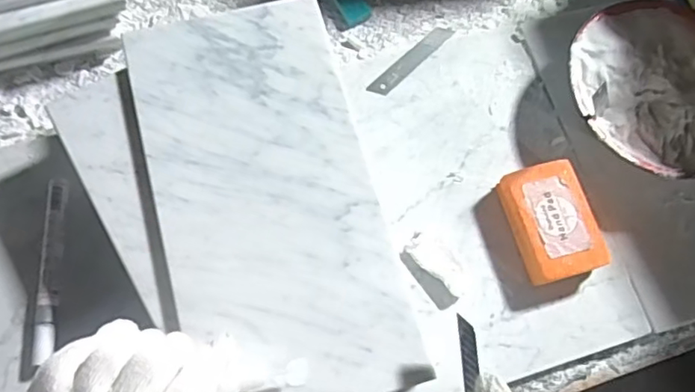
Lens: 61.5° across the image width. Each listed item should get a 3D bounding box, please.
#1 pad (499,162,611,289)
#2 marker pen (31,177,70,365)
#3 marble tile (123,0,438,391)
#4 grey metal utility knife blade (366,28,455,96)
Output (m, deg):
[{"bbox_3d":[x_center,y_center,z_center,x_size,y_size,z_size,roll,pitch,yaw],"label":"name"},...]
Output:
[{"bbox_3d":[0.168,0.022,0.486,0.064,0.034,0.093,-15,73,-7],"label":"pad"},{"bbox_3d":[-0.228,0.056,0.453,0.015,0.012,0.139,-2,72,-3],"label":"marker pen"},{"bbox_3d":[-0.058,-0.002,0.411,0.154,0.008,0.297,-16,73,-7],"label":"marble tile"},{"bbox_3d":[0.061,-0.127,0.548,0.019,0.004,0.105,38,70,17],"label":"grey metal utility knife blade"}]

